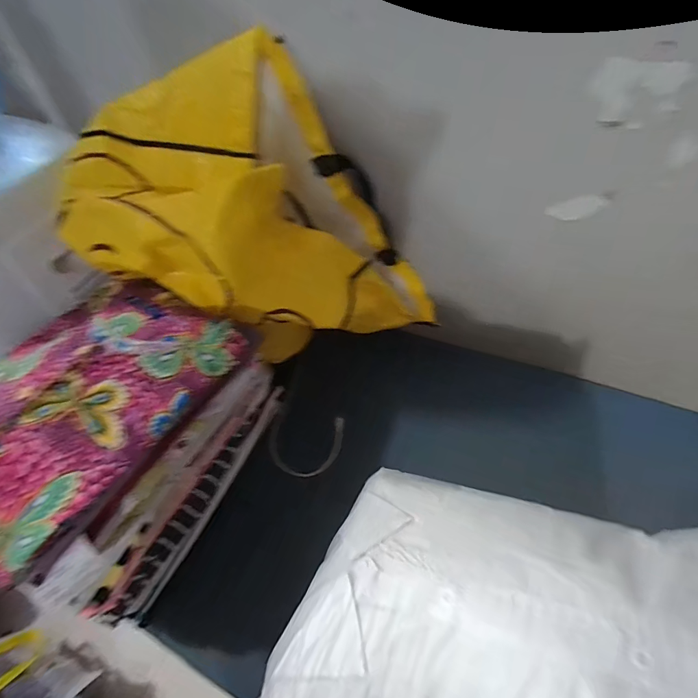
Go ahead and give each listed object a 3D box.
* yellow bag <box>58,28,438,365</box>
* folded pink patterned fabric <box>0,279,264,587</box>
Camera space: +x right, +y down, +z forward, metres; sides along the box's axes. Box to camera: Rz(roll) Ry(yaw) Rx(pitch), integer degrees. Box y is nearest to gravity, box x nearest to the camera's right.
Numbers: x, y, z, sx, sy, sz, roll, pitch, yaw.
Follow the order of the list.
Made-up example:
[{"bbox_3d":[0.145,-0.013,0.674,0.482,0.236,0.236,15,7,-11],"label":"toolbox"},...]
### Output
[{"bbox_3d":[-0.108,-0.172,0.536,0.438,0.346,0.226,5,53,9],"label":"yellow bag"},{"bbox_3d":[-0.320,0.045,0.468,0.255,0.072,0.336,22,58,20],"label":"folded pink patterned fabric"}]

